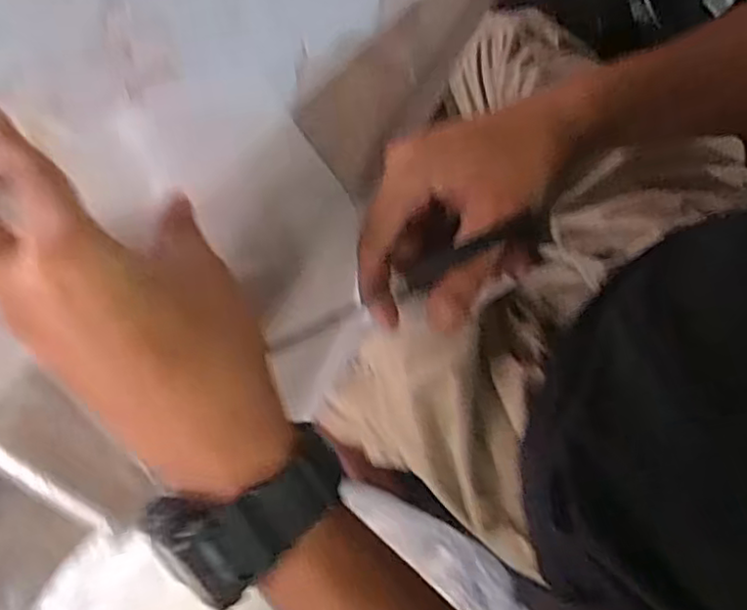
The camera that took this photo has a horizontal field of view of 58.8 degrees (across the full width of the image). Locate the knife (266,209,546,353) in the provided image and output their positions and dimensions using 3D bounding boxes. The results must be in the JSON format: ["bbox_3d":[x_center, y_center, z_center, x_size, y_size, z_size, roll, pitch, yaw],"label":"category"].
[{"bbox_3d":[0.014,-0.009,0.293,0.129,0.018,0.010,-24,76,12],"label":"knife"}]

